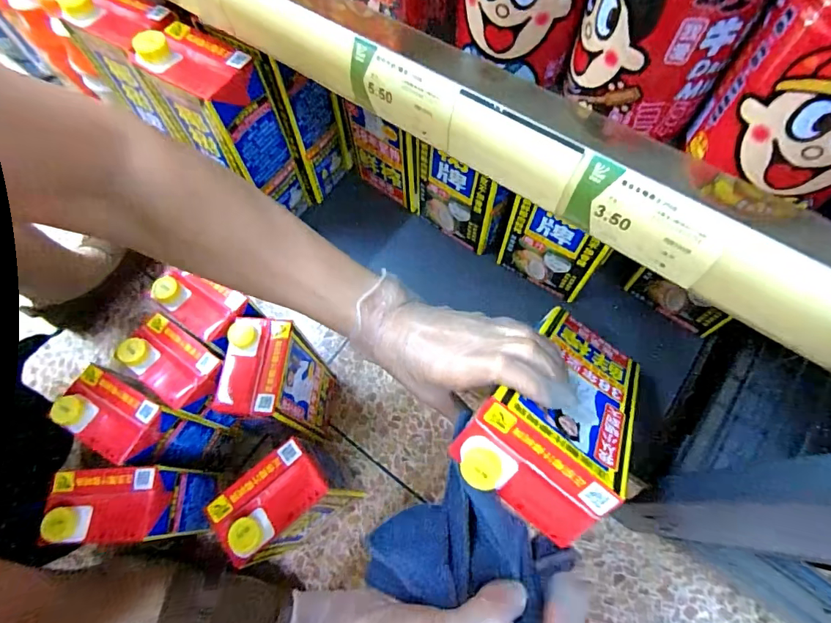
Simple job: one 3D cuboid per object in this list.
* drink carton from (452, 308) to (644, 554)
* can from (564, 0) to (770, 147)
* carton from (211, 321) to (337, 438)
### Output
[{"bbox_3d":[0.112,0.068,0.335,0.090,0.062,0.191,35,36,15],"label":"drink carton"},{"bbox_3d":[0.099,-0.126,0.182,0.057,0.093,0.061,7,68,5],"label":"can"},{"bbox_3d":[-0.145,0.084,0.505,0.064,0.206,0.092,5,68,5],"label":"carton"}]

